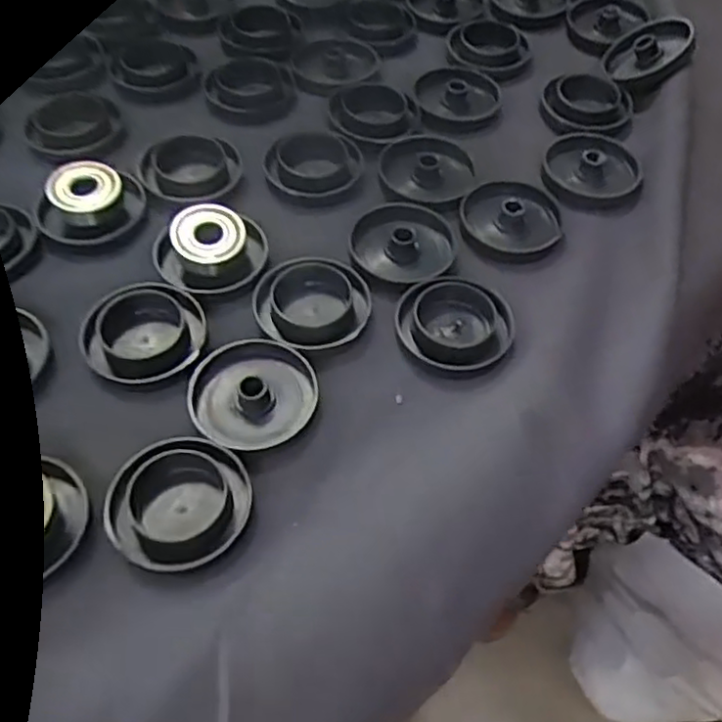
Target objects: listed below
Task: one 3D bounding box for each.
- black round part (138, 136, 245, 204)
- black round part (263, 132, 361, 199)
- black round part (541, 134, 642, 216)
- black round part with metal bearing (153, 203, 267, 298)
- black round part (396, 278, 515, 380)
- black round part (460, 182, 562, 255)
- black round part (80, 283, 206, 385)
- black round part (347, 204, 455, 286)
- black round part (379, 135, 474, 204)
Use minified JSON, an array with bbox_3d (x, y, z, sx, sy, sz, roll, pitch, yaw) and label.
[{"bbox_3d":[-0.056,-0.064,0.234,0.033,0.006,0.033,1,56,-2],"label":"black round part"},{"bbox_3d":[-0.016,-0.068,0.239,0.032,0.006,0.035,1,56,-2],"label":"black round part"},{"bbox_3d":[0.079,-0.066,0.242,0.032,0.008,0.038,9,56,3],"label":"black round part"},{"bbox_3d":[-0.044,-0.033,0.209,0.033,0.016,0.026,-13,57,-11],"label":"black round part with metal bearing"},{"bbox_3d":[0.027,-0.009,0.200,0.031,0.009,0.033,1,56,-2],"label":"black round part"},{"bbox_3d":[0.048,-0.046,0.228,0.030,0.011,0.032,1,56,-2],"label":"black round part"},{"bbox_3d":[-0.061,-0.007,0.197,0.033,0.013,0.026,-17,58,-14],"label":"black round part"},{"bbox_3d":[0.013,-0.037,0.220,0.032,0.008,0.030,1,56,-2],"label":"black round part"},{"bbox_3d":[0.023,-0.064,0.240,0.032,0.007,0.034,1,56,-2],"label":"black round part"}]

